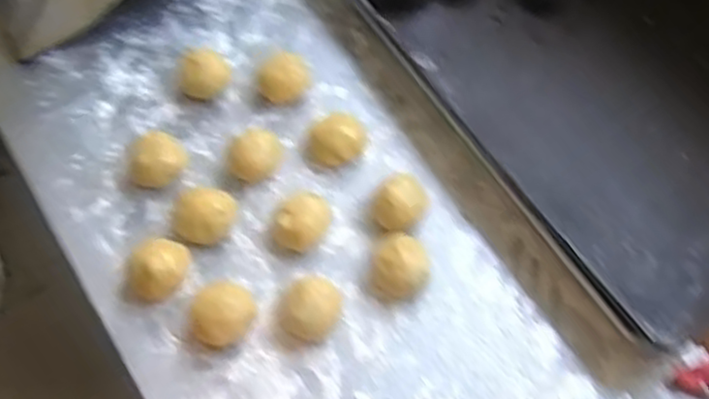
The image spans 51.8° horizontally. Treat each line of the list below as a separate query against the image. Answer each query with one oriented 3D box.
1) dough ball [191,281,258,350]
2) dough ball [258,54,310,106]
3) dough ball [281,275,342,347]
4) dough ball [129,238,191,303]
[{"bbox_3d":[-0.121,0.107,0.672,0.052,0.047,0.060,34,69,15],"label":"dough ball"},{"bbox_3d":[-0.075,-0.130,0.785,0.053,0.032,0.042,-31,68,-15],"label":"dough ball"},{"bbox_3d":[-0.041,0.101,0.674,0.051,0.050,0.053,0,64,-1],"label":"dough ball"},{"bbox_3d":[-0.185,0.066,0.694,0.060,0.042,0.058,-23,67,-11],"label":"dough ball"}]

